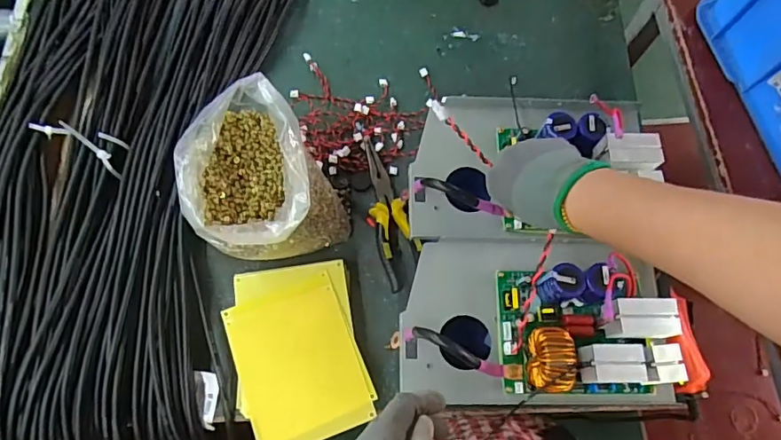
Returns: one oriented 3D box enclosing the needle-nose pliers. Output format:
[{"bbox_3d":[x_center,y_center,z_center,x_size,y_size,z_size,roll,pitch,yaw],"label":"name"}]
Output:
[{"bbox_3d":[-0.006,-0.011,0.653,0.050,0.022,0.194,-17,73,-10],"label":"needle-nose pliers"}]

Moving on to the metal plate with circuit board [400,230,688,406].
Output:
[{"bbox_3d":[0.150,0.092,0.515,0.269,0.091,0.170,1,71,-4],"label":"metal plate with circuit board"}]

